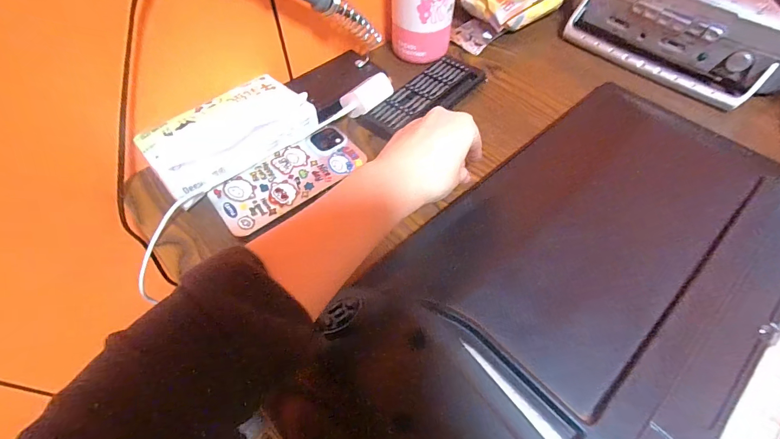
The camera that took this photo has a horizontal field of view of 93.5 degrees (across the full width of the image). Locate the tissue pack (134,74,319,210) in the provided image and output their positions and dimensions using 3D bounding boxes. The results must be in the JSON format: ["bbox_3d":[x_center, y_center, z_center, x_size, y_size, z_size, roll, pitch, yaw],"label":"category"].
[{"bbox_3d":[-0.151,-0.080,0.353,0.081,0.044,0.149,37,63,24],"label":"tissue pack"}]

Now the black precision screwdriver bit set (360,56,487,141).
[{"bbox_3d":[0.036,-0.138,0.417,0.155,0.021,0.058,-39,64,-24],"label":"black precision screwdriver bit set"}]

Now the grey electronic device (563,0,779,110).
[{"bbox_3d":[0.346,-0.235,0.432,0.126,0.110,0.267,-39,64,-24],"label":"grey electronic device"}]

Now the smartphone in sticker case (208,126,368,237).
[{"bbox_3d":[-0.093,-0.042,0.350,0.143,0.010,0.067,-34,62,-21],"label":"smartphone in sticker case"}]

